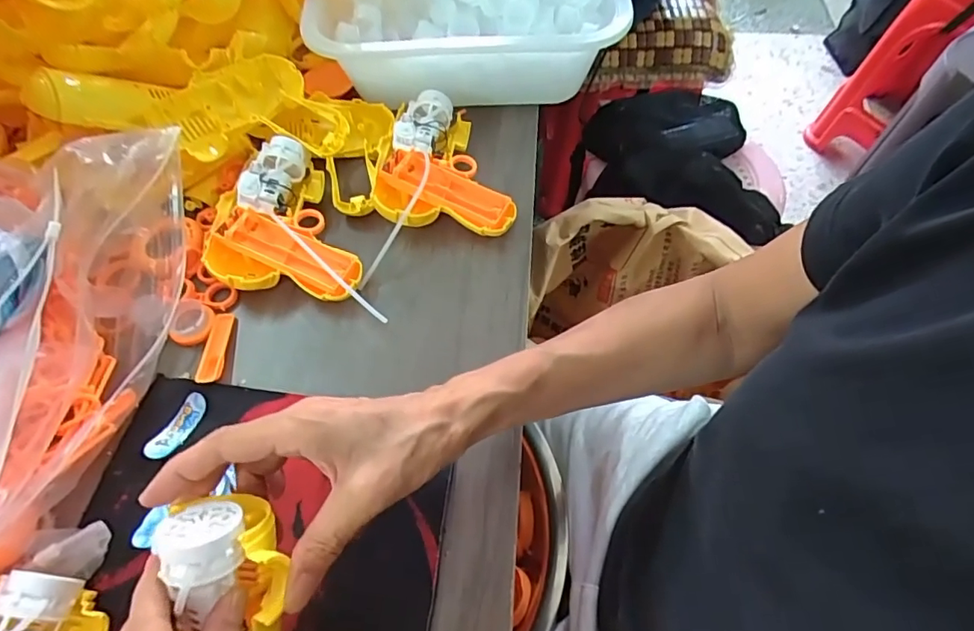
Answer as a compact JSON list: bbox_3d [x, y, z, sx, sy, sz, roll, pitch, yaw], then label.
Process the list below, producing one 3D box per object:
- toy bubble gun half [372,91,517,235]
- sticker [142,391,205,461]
[{"bbox_3d":[-0.033,-0.135,0.477,0.125,0.049,0.137,6,59,5],"label":"toy bubble gun half"},{"bbox_3d":[-0.216,0.078,0.371,0.020,0.004,0.050,26,64,17],"label":"sticker"}]

